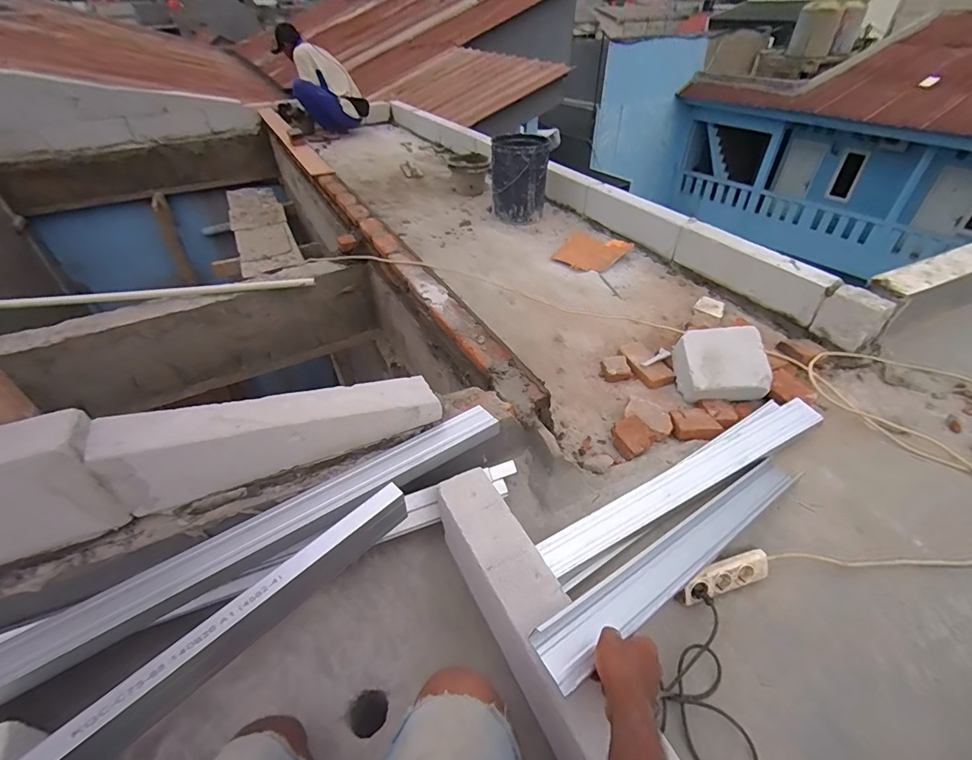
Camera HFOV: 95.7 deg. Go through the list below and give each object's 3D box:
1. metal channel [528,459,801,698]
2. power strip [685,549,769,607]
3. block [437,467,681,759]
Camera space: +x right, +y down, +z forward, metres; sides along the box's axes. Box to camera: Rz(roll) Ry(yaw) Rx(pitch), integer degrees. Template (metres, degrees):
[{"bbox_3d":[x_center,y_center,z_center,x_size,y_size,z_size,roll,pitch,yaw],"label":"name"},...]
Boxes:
[{"bbox_3d":[0.391,0.288,0.799,0.801,0.035,0.074,-12,39,-38],"label":"metal channel"},{"bbox_3d":[0.470,0.390,0.869,0.187,0.056,0.050,-14,43,-13],"label":"power strip"},{"bbox_3d":[0.087,0.423,0.718,0.111,0.190,0.588,-22,45,-21],"label":"block"}]

